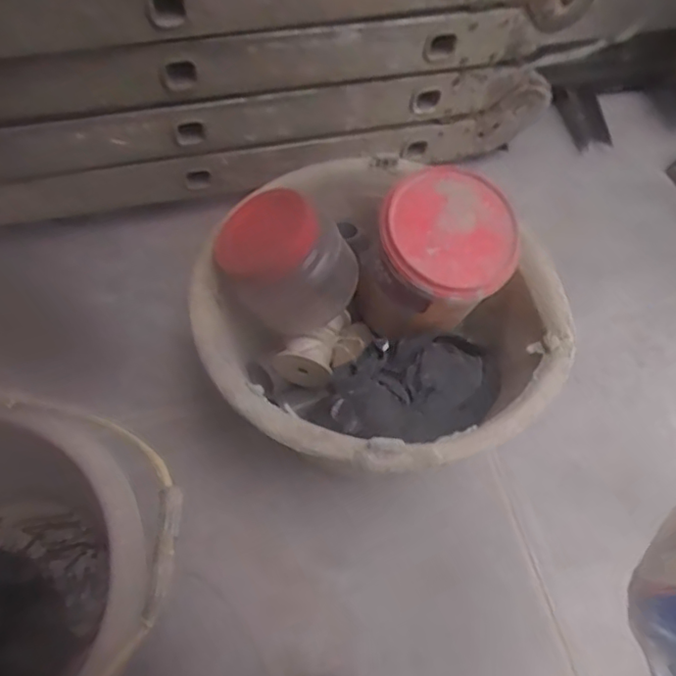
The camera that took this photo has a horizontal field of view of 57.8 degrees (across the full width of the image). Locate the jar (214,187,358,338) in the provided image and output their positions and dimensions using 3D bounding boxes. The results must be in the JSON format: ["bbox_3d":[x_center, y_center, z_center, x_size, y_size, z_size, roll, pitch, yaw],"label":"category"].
[{"bbox_3d":[-0.047,-0.062,0.509,0.098,0.089,0.096,-48,51,0],"label":"jar"}]

